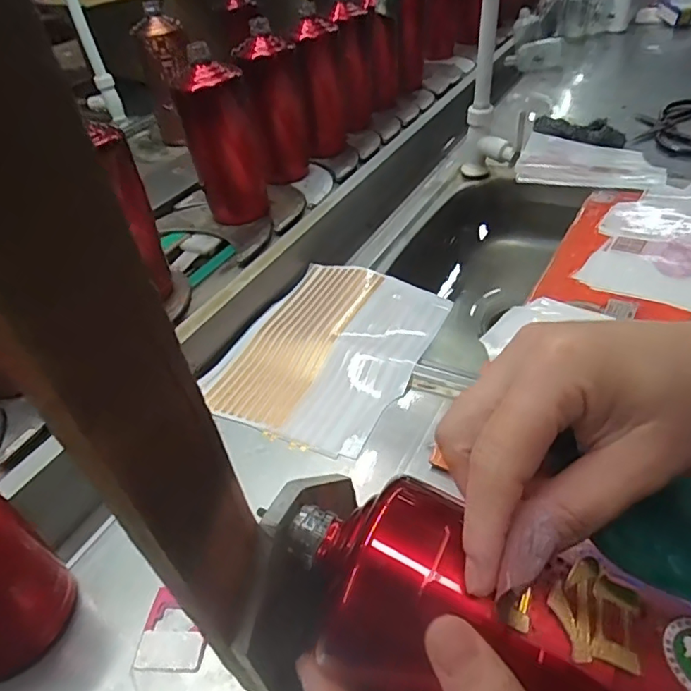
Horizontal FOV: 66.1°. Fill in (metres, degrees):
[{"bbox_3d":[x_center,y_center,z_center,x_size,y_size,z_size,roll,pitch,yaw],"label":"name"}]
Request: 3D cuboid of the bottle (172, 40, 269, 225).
[{"bbox_3d":[-0.144,-0.249,0.651,0.084,0.183,0.074,-3,42,-1],"label":"bottle"}]

